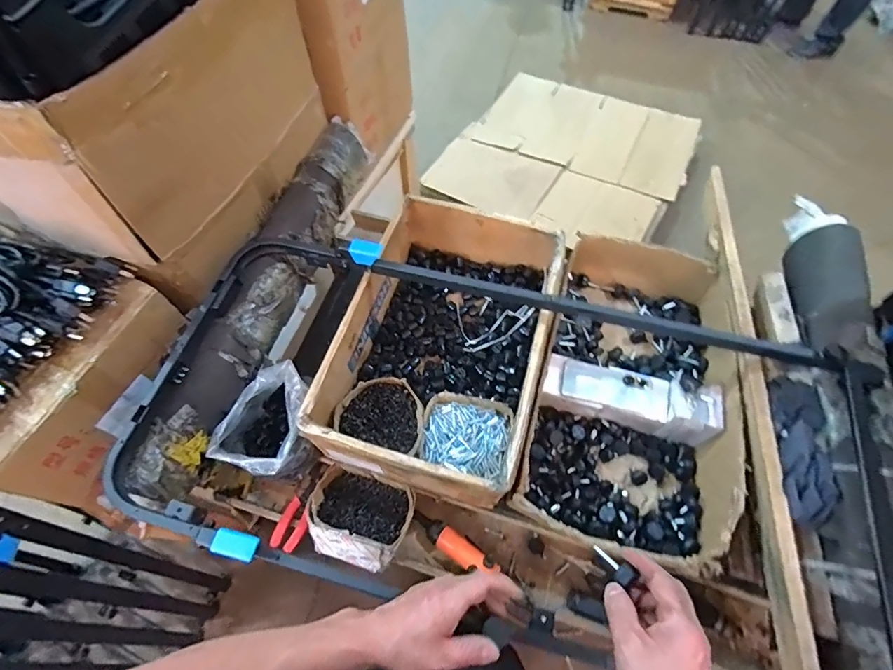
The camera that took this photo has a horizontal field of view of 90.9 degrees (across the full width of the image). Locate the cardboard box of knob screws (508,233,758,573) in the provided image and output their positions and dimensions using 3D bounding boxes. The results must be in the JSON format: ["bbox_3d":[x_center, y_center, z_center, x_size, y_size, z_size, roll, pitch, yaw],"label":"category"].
[{"bbox_3d":[0.333,0.091,0.811,0.337,0.140,0.579,14,63,9],"label":"cardboard box of knob screws"}]

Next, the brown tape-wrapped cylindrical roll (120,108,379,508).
[{"bbox_3d":[-0.333,-0.108,0.841,0.140,0.112,0.836,11,62,7],"label":"brown tape-wrapped cylindrical roll"}]

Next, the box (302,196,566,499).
[{"bbox_3d":[0.006,0.009,0.844,0.343,0.167,0.529,14,63,9],"label":"box"}]

